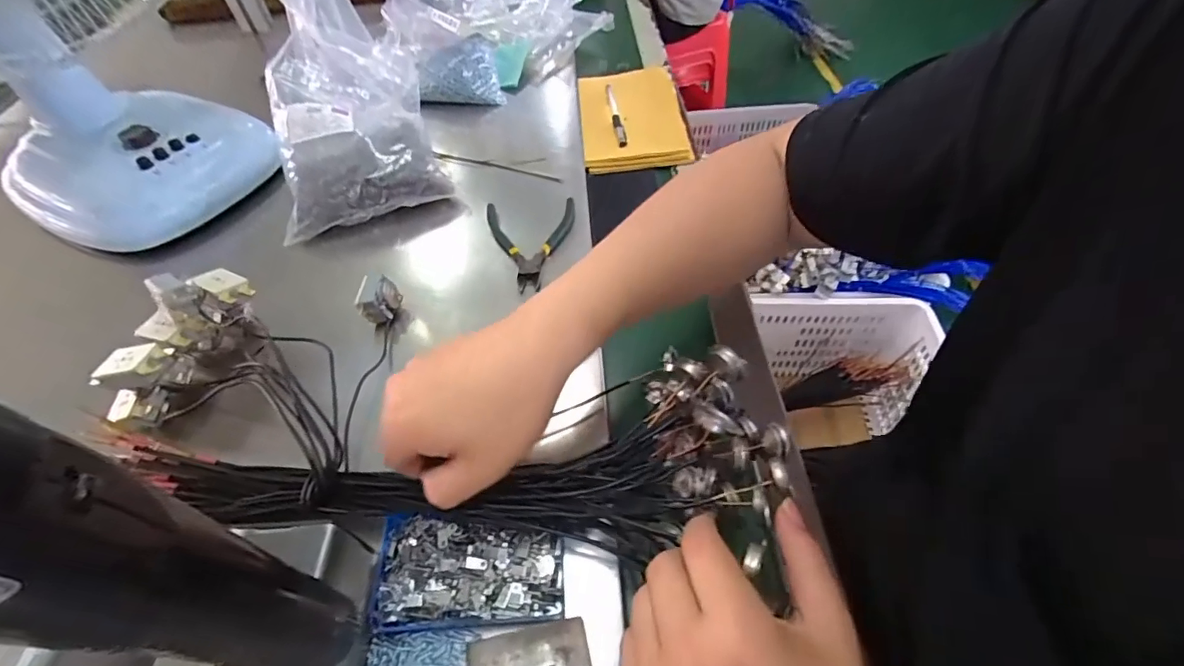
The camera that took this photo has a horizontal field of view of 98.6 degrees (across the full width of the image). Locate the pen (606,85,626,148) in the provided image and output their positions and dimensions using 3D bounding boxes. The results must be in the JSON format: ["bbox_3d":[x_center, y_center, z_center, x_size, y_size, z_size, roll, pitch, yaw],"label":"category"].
[{"bbox_3d":[0.030,-0.283,0.650,0.013,0.013,0.143,-5,53,-2],"label":"pen"}]

